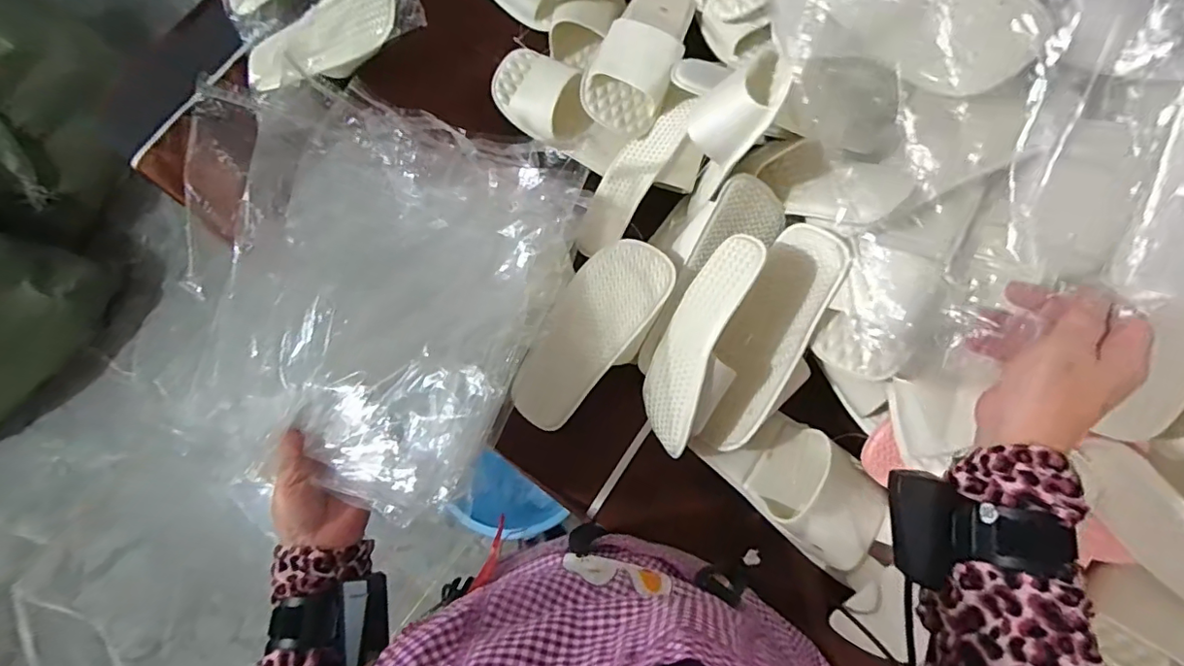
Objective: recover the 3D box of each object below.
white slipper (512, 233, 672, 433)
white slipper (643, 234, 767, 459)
[{"bbox_3d":[-0.004,0.003,0.579,0.095,0.041,0.220,38,99,10],"label":"white slipper"},{"bbox_3d":[0.107,0.009,0.546,0.050,0.122,0.223,13,106,-23],"label":"white slipper"}]

